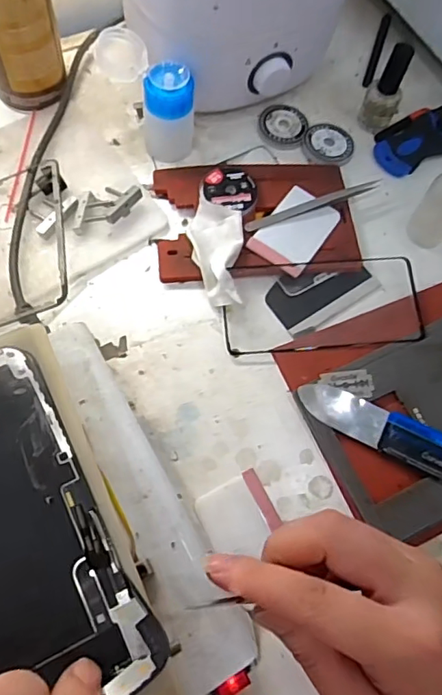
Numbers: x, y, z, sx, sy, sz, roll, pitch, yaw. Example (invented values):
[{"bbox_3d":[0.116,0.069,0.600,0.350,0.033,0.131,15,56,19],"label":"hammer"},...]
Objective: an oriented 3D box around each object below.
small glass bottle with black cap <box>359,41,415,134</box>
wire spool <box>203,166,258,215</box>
[{"bbox_3d":[0.149,-0.234,0.477,0.033,0.077,0.026,24,67,5],"label":"small glass bottle with black cap"},{"bbox_3d":[0.009,-0.135,0.456,0.045,0.014,0.046,2,68,-5],"label":"wire spool"}]

